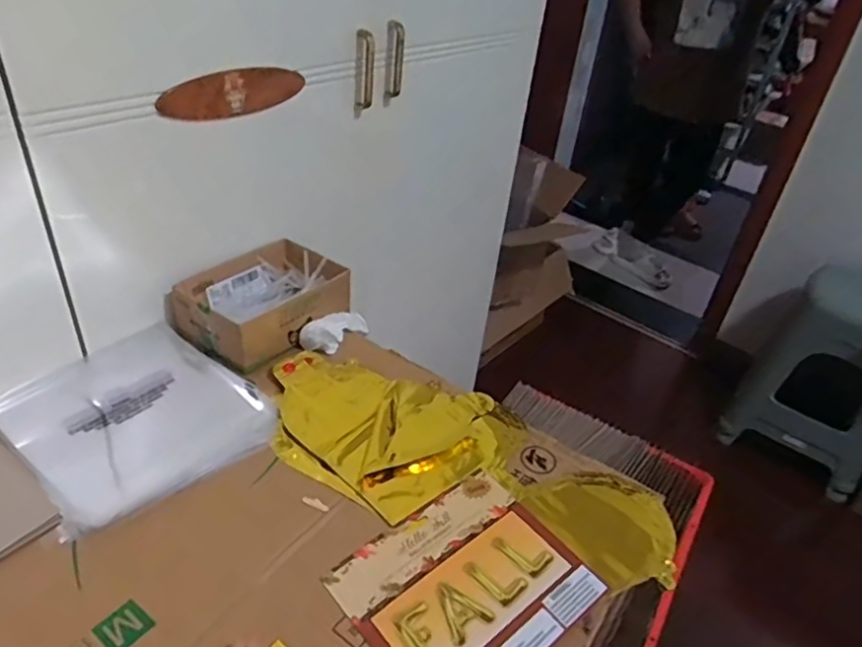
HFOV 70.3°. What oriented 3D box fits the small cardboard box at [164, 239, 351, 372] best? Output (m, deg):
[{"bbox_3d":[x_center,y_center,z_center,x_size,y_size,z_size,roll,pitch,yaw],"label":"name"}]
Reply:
[{"bbox_3d":[-0.204,-0.032,0.767,0.138,0.058,0.189,25,39,24],"label":"small cardboard box"}]

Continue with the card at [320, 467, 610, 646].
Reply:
[{"bbox_3d":[0.032,0.218,0.520,0.188,0.005,0.157,-24,46,-36],"label":"card"}]

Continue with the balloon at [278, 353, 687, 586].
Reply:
[{"bbox_3d":[0.031,0.138,0.638,0.426,0.022,0.185,12,36,8],"label":"balloon"}]

